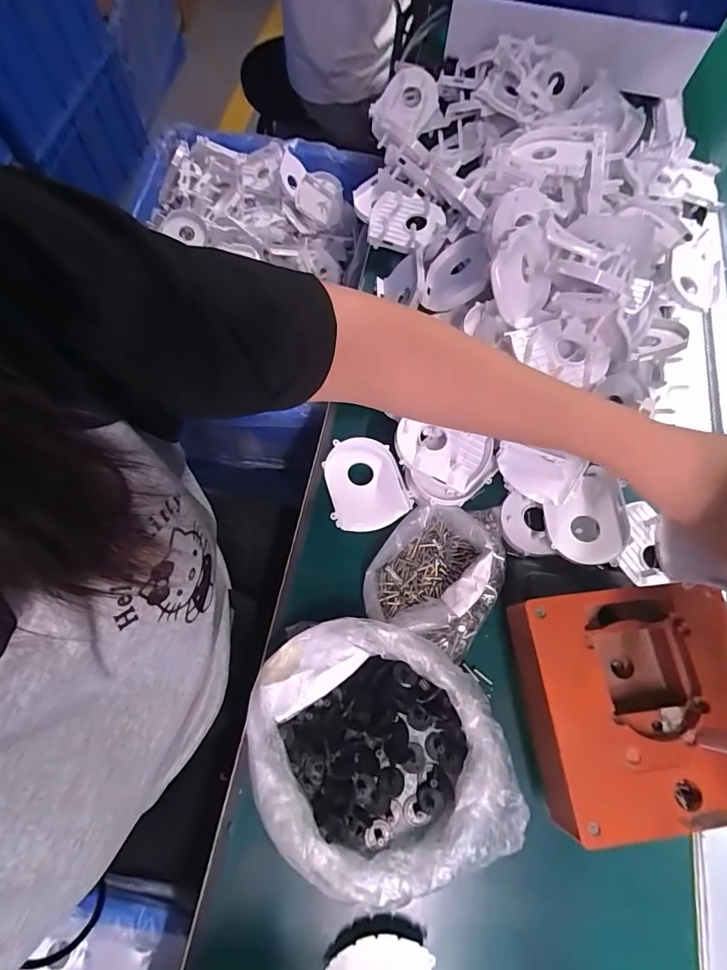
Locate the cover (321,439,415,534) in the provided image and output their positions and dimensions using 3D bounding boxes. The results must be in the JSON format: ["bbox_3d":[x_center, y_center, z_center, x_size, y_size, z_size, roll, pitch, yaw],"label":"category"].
[{"bbox_3d":[0.000,-0.002,0.415,0.071,0.011,0.084,-19,72,-10],"label":"cover"}]

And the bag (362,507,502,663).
[{"bbox_3d":[0.069,0.067,0.386,0.101,0.035,0.132,31,71,8],"label":"bag"}]

